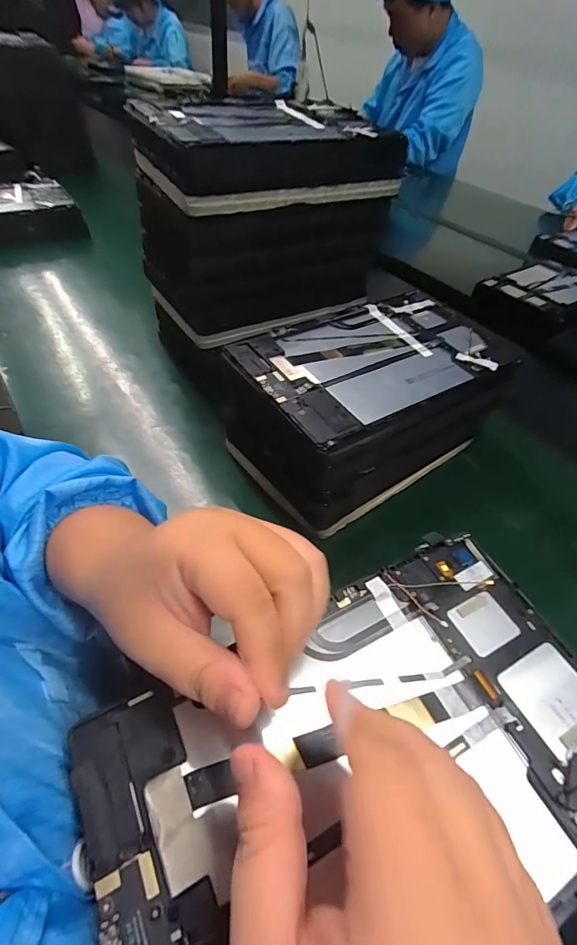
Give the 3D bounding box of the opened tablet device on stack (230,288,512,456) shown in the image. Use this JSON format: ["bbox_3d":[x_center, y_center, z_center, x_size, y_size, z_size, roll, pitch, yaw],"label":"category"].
[{"bbox_3d":[0.081,-0.109,0.386,0.242,0.007,0.146,-25,54,-25],"label":"opened tablet device on stack"}]

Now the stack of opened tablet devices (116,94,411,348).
[{"bbox_3d":[-0.026,-0.282,0.481,0.233,0.181,0.158,-22,53,-24],"label":"stack of opened tablet devices"}]

